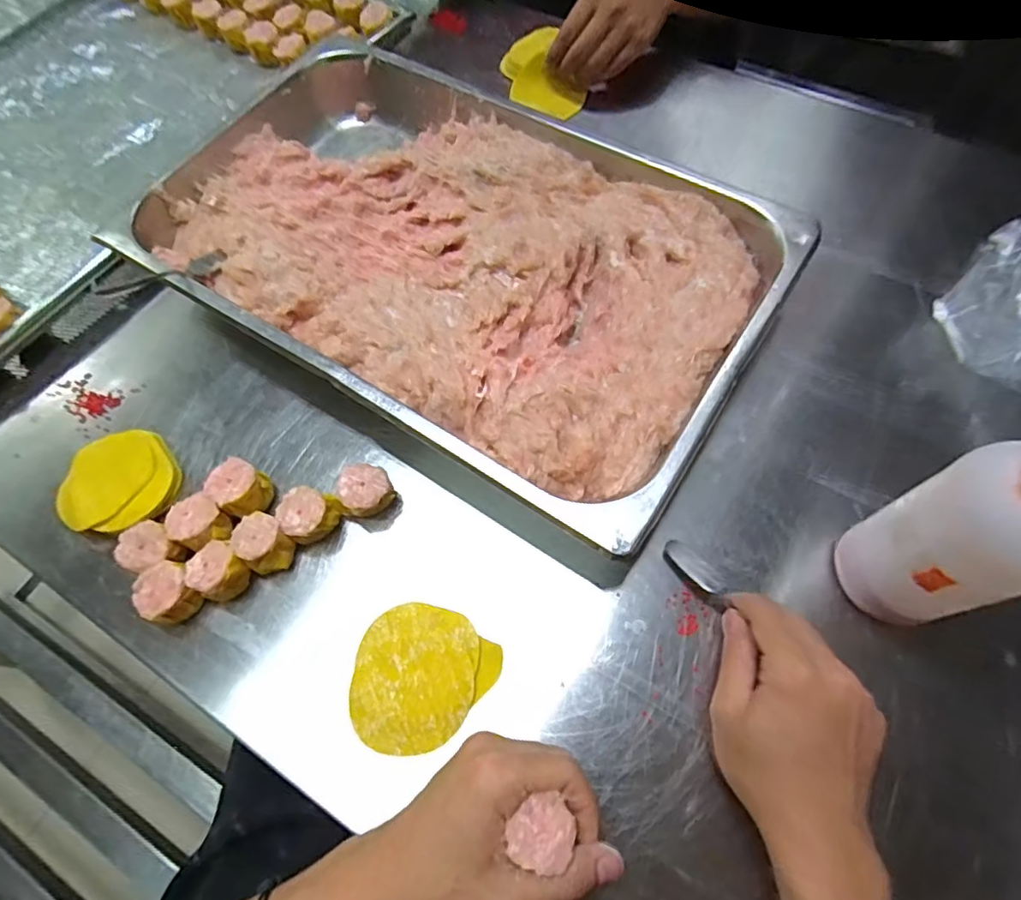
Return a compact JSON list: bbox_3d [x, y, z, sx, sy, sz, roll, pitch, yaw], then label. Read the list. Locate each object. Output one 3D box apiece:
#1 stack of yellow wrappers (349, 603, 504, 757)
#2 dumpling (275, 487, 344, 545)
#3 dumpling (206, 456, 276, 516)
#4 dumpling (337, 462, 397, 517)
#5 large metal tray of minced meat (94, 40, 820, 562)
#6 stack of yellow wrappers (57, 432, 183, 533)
[{"bbox_3d":[-0.064,0.151,0.383,0.085,0.007,0.094,36,72,17],"label":"stack of yellow wrappers"},{"bbox_3d":[-0.149,0.050,0.423,0.038,0.031,0.037,-1,66,2],"label":"dumpling"},{"bbox_3d":[-0.204,0.031,0.435,0.037,0.035,0.037,-1,66,2],"label":"dumpling"},{"bbox_3d":[-0.107,0.031,0.430,0.036,0.035,0.034,-1,66,2],"label":"dumpling"},{"bbox_3d":[-0.055,-0.173,0.502,0.525,0.068,0.330,30,71,15],"label":"large metal tray of minced meat"},{"bbox_3d":[-0.309,0.025,0.451,0.090,0.015,0.082,-2,65,2],"label":"stack of yellow wrappers"}]

